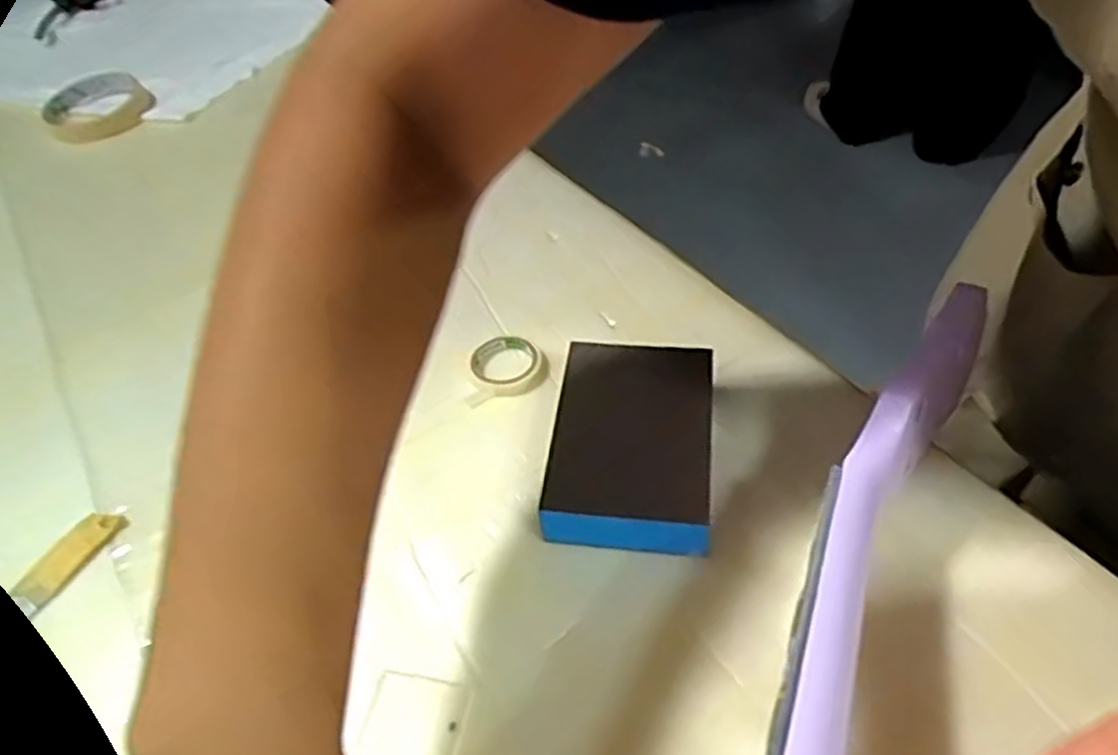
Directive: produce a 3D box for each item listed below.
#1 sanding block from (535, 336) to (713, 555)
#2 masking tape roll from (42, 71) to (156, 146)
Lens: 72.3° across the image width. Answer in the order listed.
[{"bbox_3d":[0.033,0.030,0.345,0.068,0.025,0.099,3,48,10],"label":"sanding block"},{"bbox_3d":[-0.377,-0.219,0.626,0.079,0.028,0.084,-32,51,-21],"label":"masking tape roll"}]

